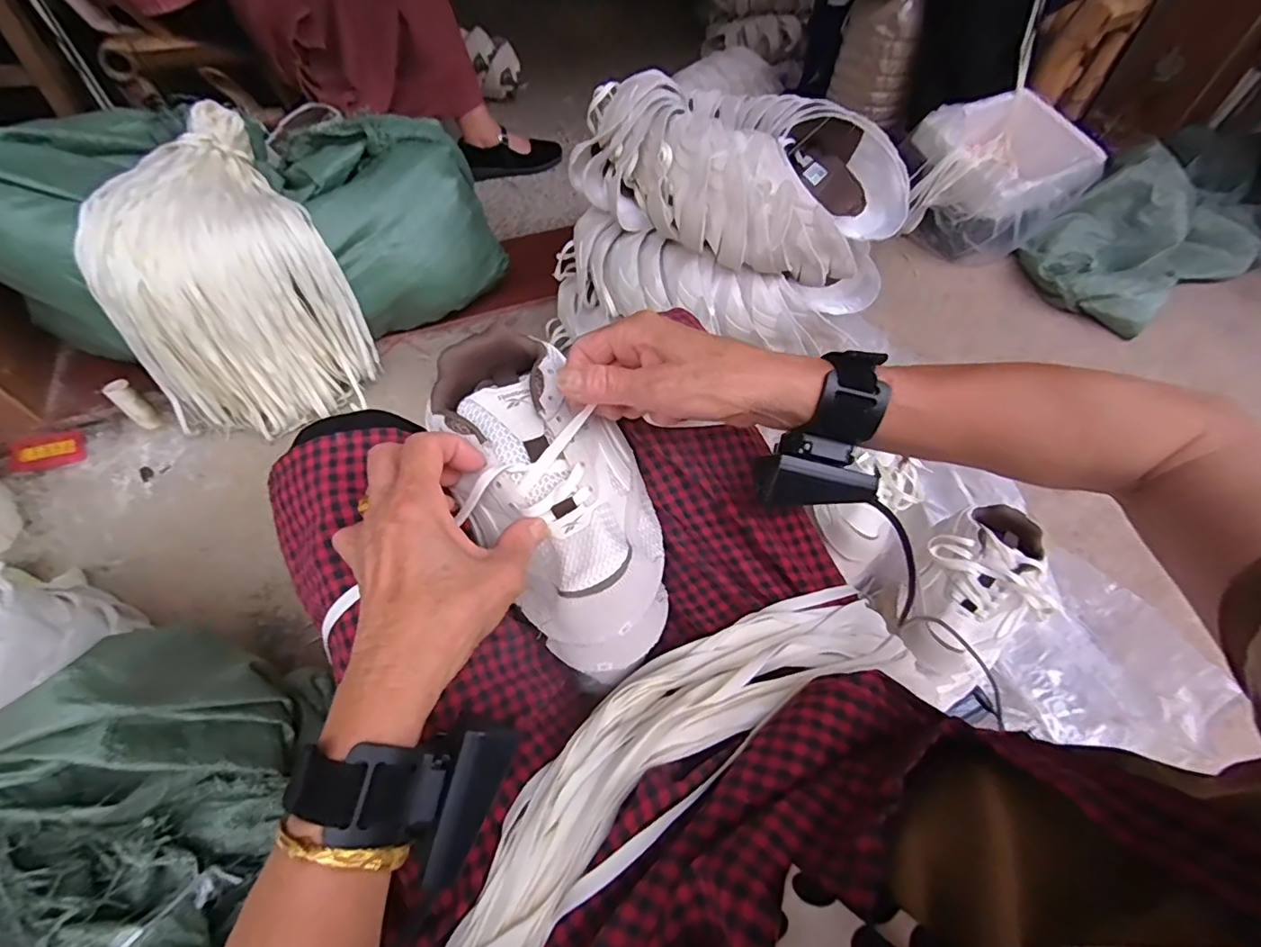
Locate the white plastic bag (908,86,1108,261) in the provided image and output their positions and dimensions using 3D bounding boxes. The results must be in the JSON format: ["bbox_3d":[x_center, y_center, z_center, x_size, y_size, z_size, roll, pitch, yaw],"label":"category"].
[{"bbox_3d":[0.761,-0.630,1.141,0.338,0.192,0.283,-28,61,-21],"label":"white plastic bag"}]

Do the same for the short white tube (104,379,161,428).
[{"bbox_3d":[-0.744,-0.102,0.809,0.022,0.078,0.031,14,50,41],"label":"short white tube"}]

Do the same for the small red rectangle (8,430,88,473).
[{"bbox_3d":[-0.863,-0.030,0.796,0.098,0.012,0.050,-20,80,-15],"label":"small red rectangle"}]

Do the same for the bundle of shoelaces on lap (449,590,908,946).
[{"bbox_3d":[0.022,0.167,0.312,0.358,0.077,0.096,-35,63,-21],"label":"bundle of shoelaces on lap"}]

